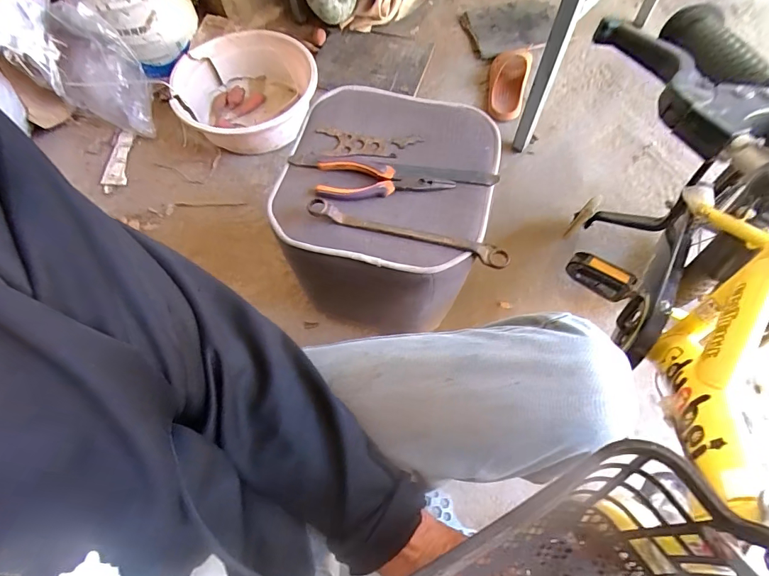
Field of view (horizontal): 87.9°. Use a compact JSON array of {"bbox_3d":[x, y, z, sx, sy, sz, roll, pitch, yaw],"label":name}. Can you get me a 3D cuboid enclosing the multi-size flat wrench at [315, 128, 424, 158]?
[{"bbox_3d":[-0.025,-0.209,0.580,0.148,0.009,0.045,5,80,4],"label":"multi-size flat wrench"}]

